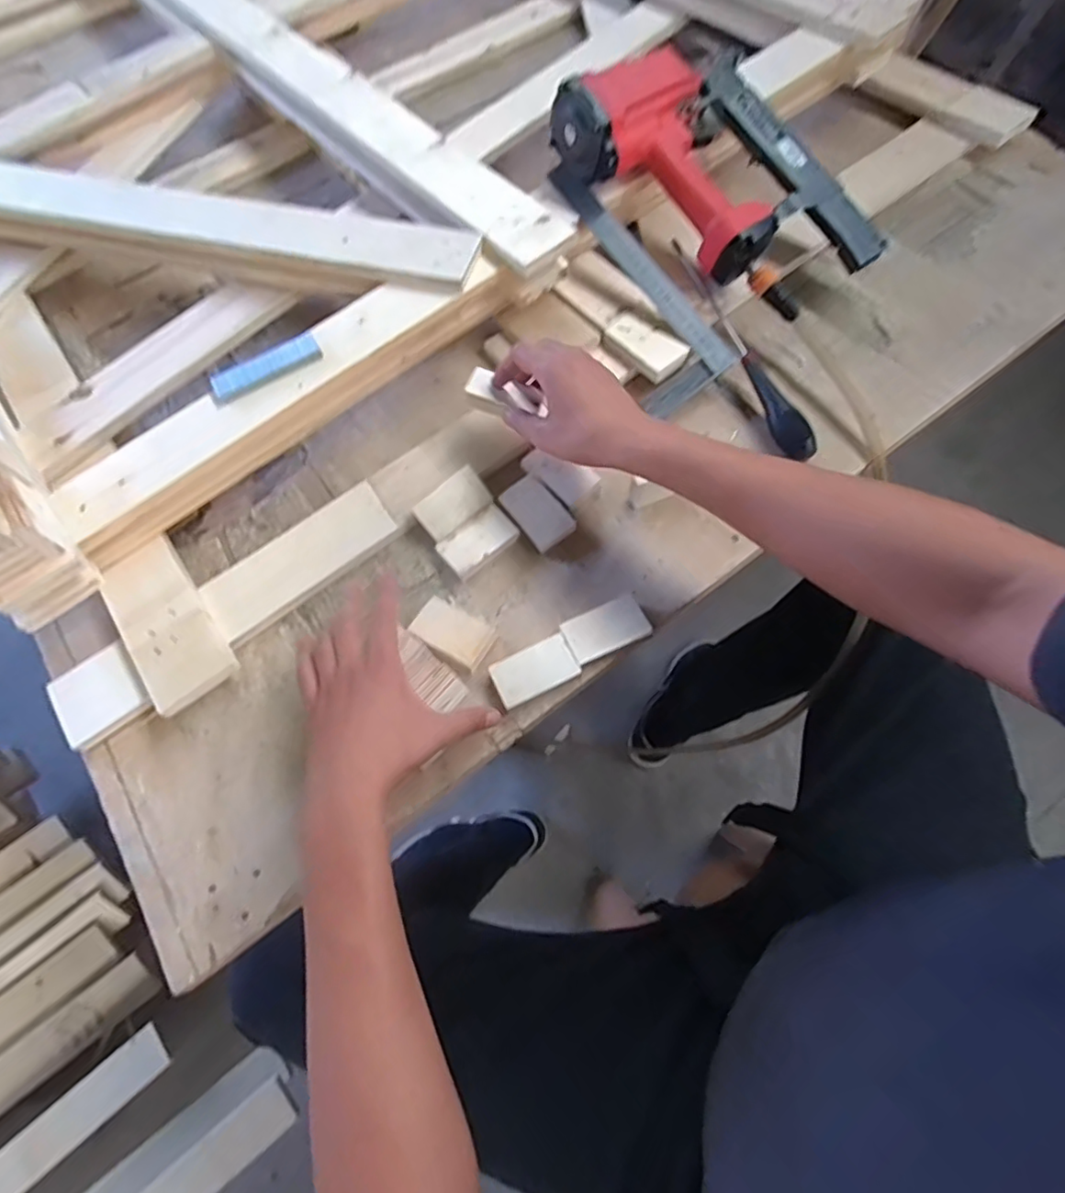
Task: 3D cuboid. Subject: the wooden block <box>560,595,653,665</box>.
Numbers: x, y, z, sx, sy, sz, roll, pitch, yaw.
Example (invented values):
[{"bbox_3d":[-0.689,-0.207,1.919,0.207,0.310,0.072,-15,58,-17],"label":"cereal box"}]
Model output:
[{"bbox_3d":[0.065,0.031,0.507,0.071,0.024,0.043,-27,69,-8],"label":"wooden block"}]

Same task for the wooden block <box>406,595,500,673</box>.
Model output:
[{"bbox_3d":[-0.070,0.033,0.519,0.072,0.019,0.047,28,72,14],"label":"wooden block"}]

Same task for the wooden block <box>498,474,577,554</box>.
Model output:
[{"bbox_3d":[0.005,-0.080,0.560,0.044,0.015,0.073,-36,70,-11],"label":"wooden block"}]

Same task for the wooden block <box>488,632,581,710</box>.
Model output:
[{"bbox_3d":[0.002,0.065,0.497,0.069,0.019,0.041,-25,68,-7],"label":"wooden block"}]

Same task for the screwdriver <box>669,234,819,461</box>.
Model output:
[{"bbox_3d":[0.218,-0.268,0.617,0.029,0.033,0.303,-16,68,-3],"label":"screwdriver"}]

